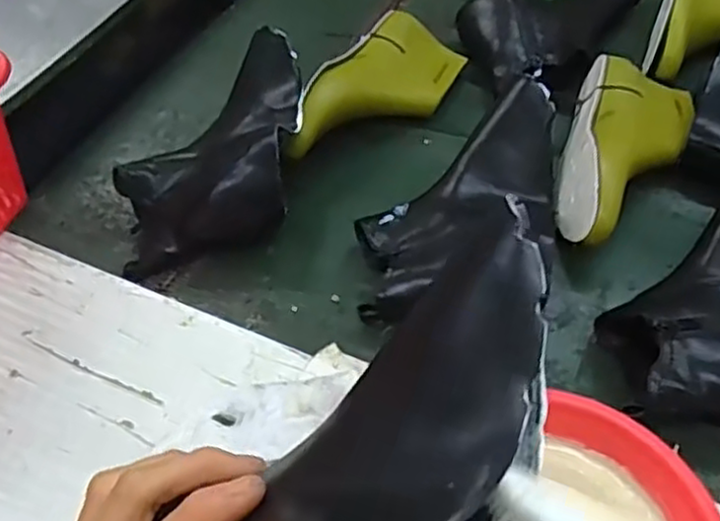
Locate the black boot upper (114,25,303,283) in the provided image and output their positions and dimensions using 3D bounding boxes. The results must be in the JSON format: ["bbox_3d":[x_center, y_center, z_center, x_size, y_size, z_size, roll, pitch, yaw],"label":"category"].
[{"bbox_3d":[-0.138,-0.104,0.673,0.172,0.089,0.236,-6,52,-1],"label":"black boot upper"}]

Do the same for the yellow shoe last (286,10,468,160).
[{"bbox_3d":[0.019,-0.169,0.726,0.097,0.071,0.226,26,58,23],"label":"yellow shoe last"}]

